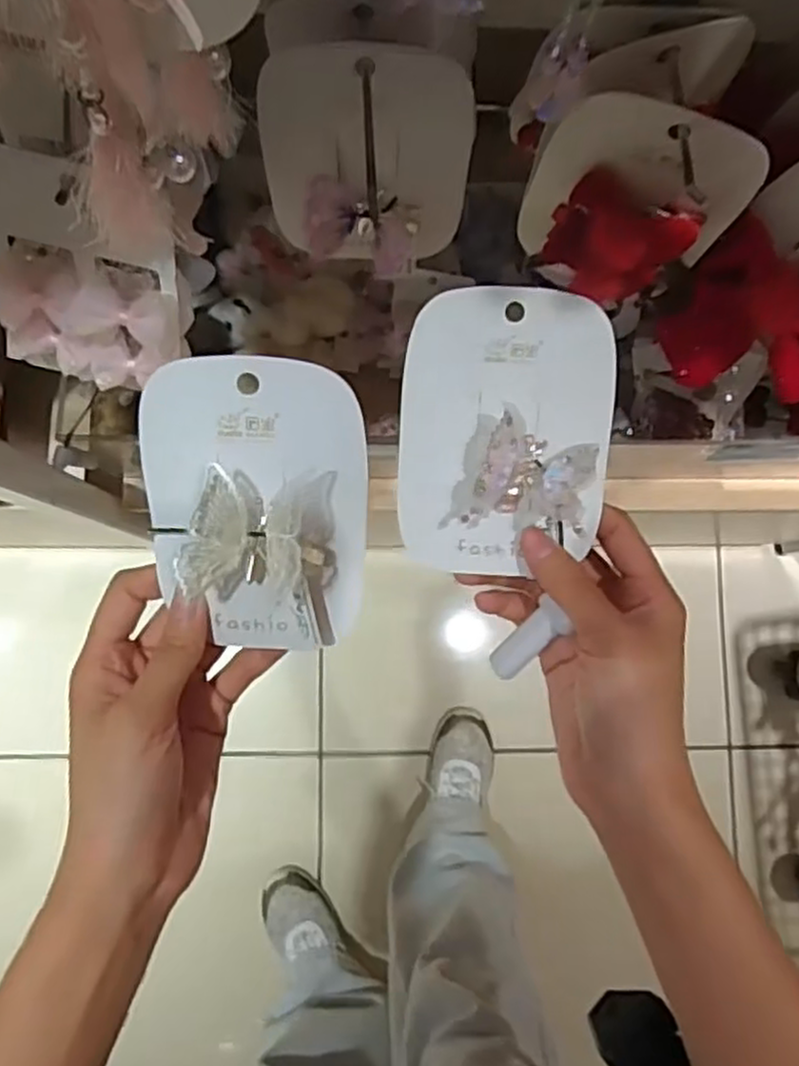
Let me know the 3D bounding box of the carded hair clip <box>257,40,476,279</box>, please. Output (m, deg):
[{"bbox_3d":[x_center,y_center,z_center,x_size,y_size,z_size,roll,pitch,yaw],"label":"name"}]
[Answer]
[{"bbox_3d":[-0.011,-0.151,0.312,0.085,0.099,0.023,-10,62,-8],"label":"carded hair clip"}]

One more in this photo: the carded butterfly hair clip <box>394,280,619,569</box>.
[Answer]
[{"bbox_3d":[0.044,-0.039,0.297,0.085,0.024,0.113,2,102,1],"label":"carded butterfly hair clip"}]

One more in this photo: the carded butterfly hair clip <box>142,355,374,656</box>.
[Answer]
[{"bbox_3d":[-0.055,-0.005,0.274,0.082,0.030,0.112,2,110,-3],"label":"carded butterfly hair clip"}]

